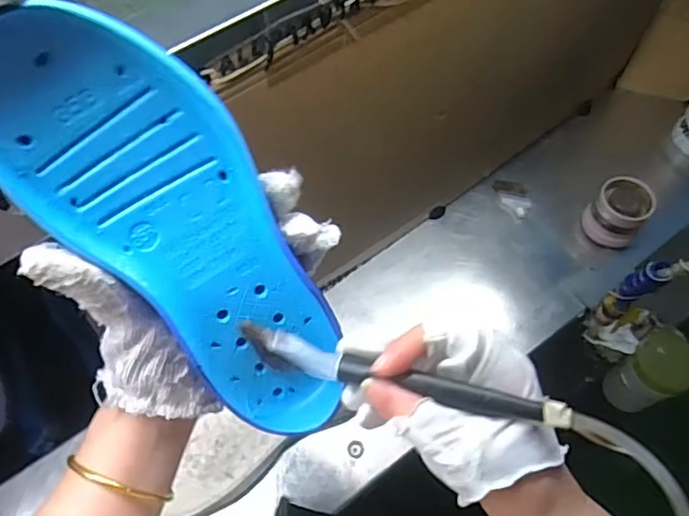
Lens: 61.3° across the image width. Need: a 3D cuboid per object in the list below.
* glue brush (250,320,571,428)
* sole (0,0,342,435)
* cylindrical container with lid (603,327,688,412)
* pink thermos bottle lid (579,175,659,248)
[{"bbox_3d":[0.027,0.058,0.285,0.159,0.018,0.014,10,64,14],"label":"glue brush"},{"bbox_3d":[-0.071,-0.006,0.275,0.084,0.230,0.027,-43,32,-17],"label":"sole"},{"bbox_3d":[0.405,0.152,0.772,0.073,0.142,0.076,0,63,1],"label":"cylindrical container with lid"},{"bbox_3d":[0.345,-0.060,0.731,0.065,0.060,0.071,0,63,1],"label":"pink thermos bottle lid"}]

